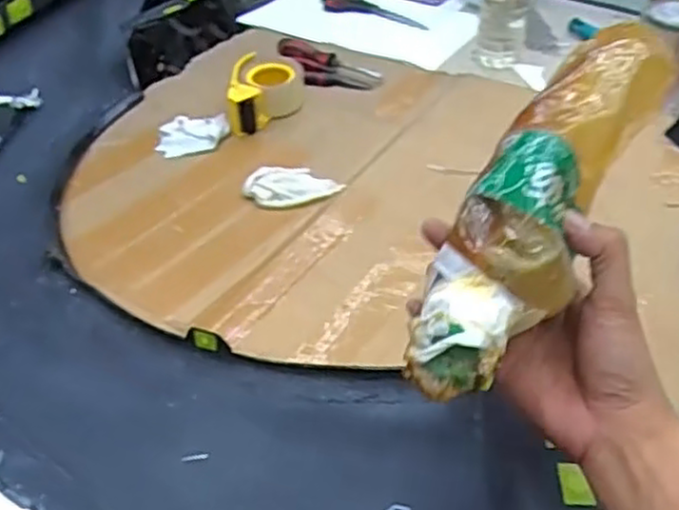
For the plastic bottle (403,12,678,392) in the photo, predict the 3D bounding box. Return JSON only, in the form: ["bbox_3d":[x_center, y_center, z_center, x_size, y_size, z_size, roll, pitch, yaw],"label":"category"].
[{"bbox_3d":[0.115,-0.042,0.404,0.071,0.064,0.281,21,54,26],"label":"plastic bottle"}]

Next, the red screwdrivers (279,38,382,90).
[{"bbox_3d":[-0.026,-0.292,1.132,0.179,0.023,0.084,27,48,13],"label":"red screwdrivers"}]

